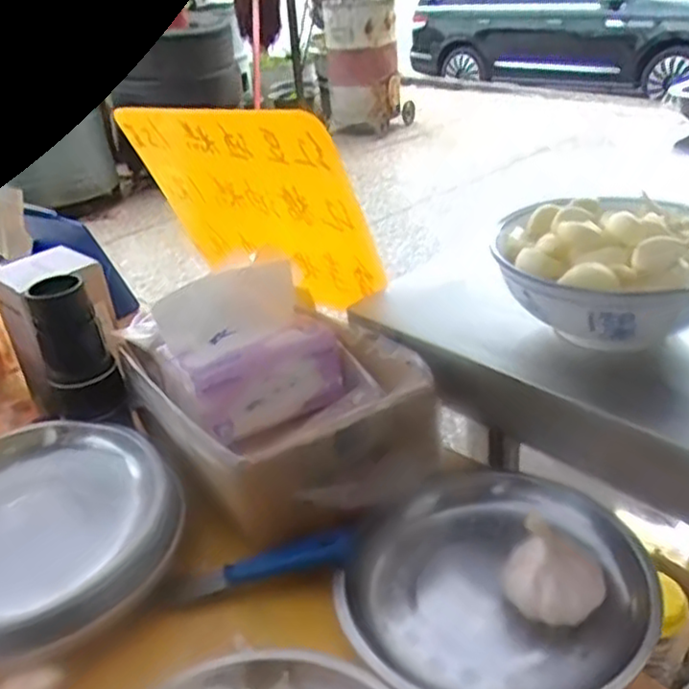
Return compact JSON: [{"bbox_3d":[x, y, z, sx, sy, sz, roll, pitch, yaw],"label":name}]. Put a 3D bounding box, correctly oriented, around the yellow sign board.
[{"bbox_3d":[-0.083,-0.123,0.645,0.276,0.195,0.009,18,56,41],"label":"yellow sign board"}]

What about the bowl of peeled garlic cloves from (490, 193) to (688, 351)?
[{"bbox_3d":[0.175,-0.052,0.455,0.147,0.074,0.142,-3,31,2],"label":"bowl of peeled garlic cloves"}]

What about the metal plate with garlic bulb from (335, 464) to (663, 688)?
[{"bbox_3d":[0.088,0.140,0.419,0.170,0.048,0.164,-5,34,4],"label":"metal plate with garlic bulb"}]

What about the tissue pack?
[{"bbox_3d":[-0.070,0.003,0.528,0.120,0.093,0.078,-23,35,-29],"label":"tissue pack"}]

